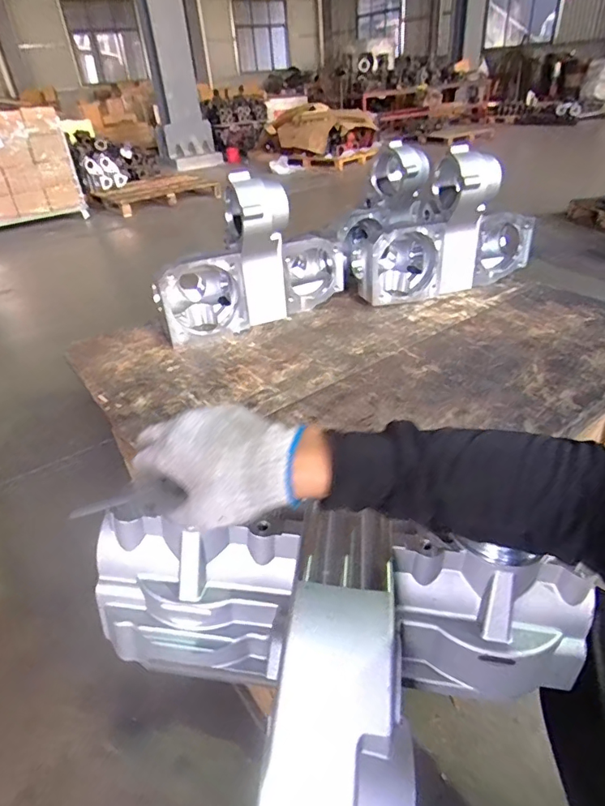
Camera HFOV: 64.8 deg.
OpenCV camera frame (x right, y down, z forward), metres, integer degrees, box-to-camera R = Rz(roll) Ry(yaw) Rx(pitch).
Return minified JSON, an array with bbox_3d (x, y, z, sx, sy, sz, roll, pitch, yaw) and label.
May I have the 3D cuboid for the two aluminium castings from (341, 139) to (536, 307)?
[{"bbox_3d":[0.360,-0.499,1.280,0.478,0.324,0.375,-5,35,-1],"label":"two aluminium castings"}]

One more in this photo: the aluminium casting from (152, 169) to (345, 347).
[{"bbox_3d":[-0.123,-0.362,1.153,0.453,0.331,0.217,-12,36,-11],"label":"aluminium casting"}]

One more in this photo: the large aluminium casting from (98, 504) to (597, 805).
[{"bbox_3d":[0.014,0.216,0.382,0.438,0.149,0.205,0,33,11],"label":"large aluminium casting"}]

